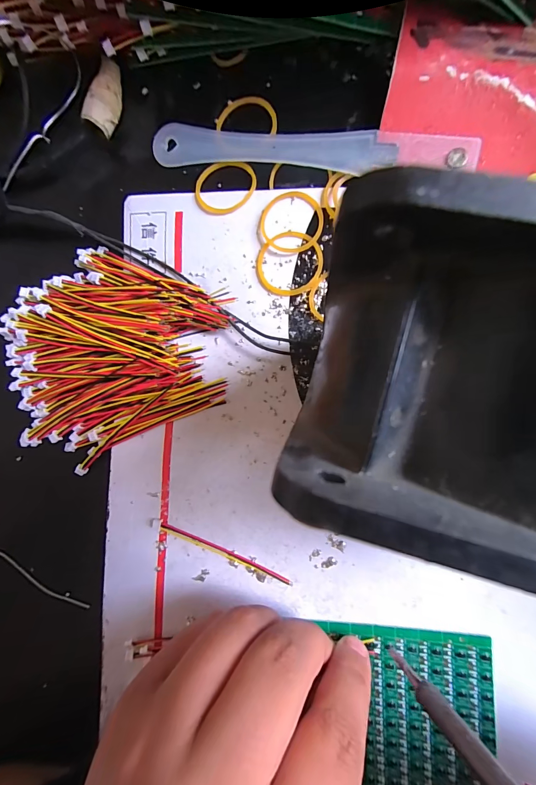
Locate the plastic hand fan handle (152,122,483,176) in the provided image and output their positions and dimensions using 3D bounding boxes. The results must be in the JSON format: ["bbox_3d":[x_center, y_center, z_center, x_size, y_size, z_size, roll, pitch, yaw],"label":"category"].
[{"bbox_3d":[0.016,-0.116,0.151,0.152,0.004,0.018,11,89,10],"label":"plastic hand fan handle"}]

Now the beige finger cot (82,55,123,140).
[{"bbox_3d":[-0.082,-0.151,0.164,0.011,0.014,0.038,14,90,10],"label":"beige finger cot"}]

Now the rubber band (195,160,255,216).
[{"bbox_3d":[-0.021,-0.102,0.158,0.030,0.004,0.029,9,89,10],"label":"rubber band"}]

